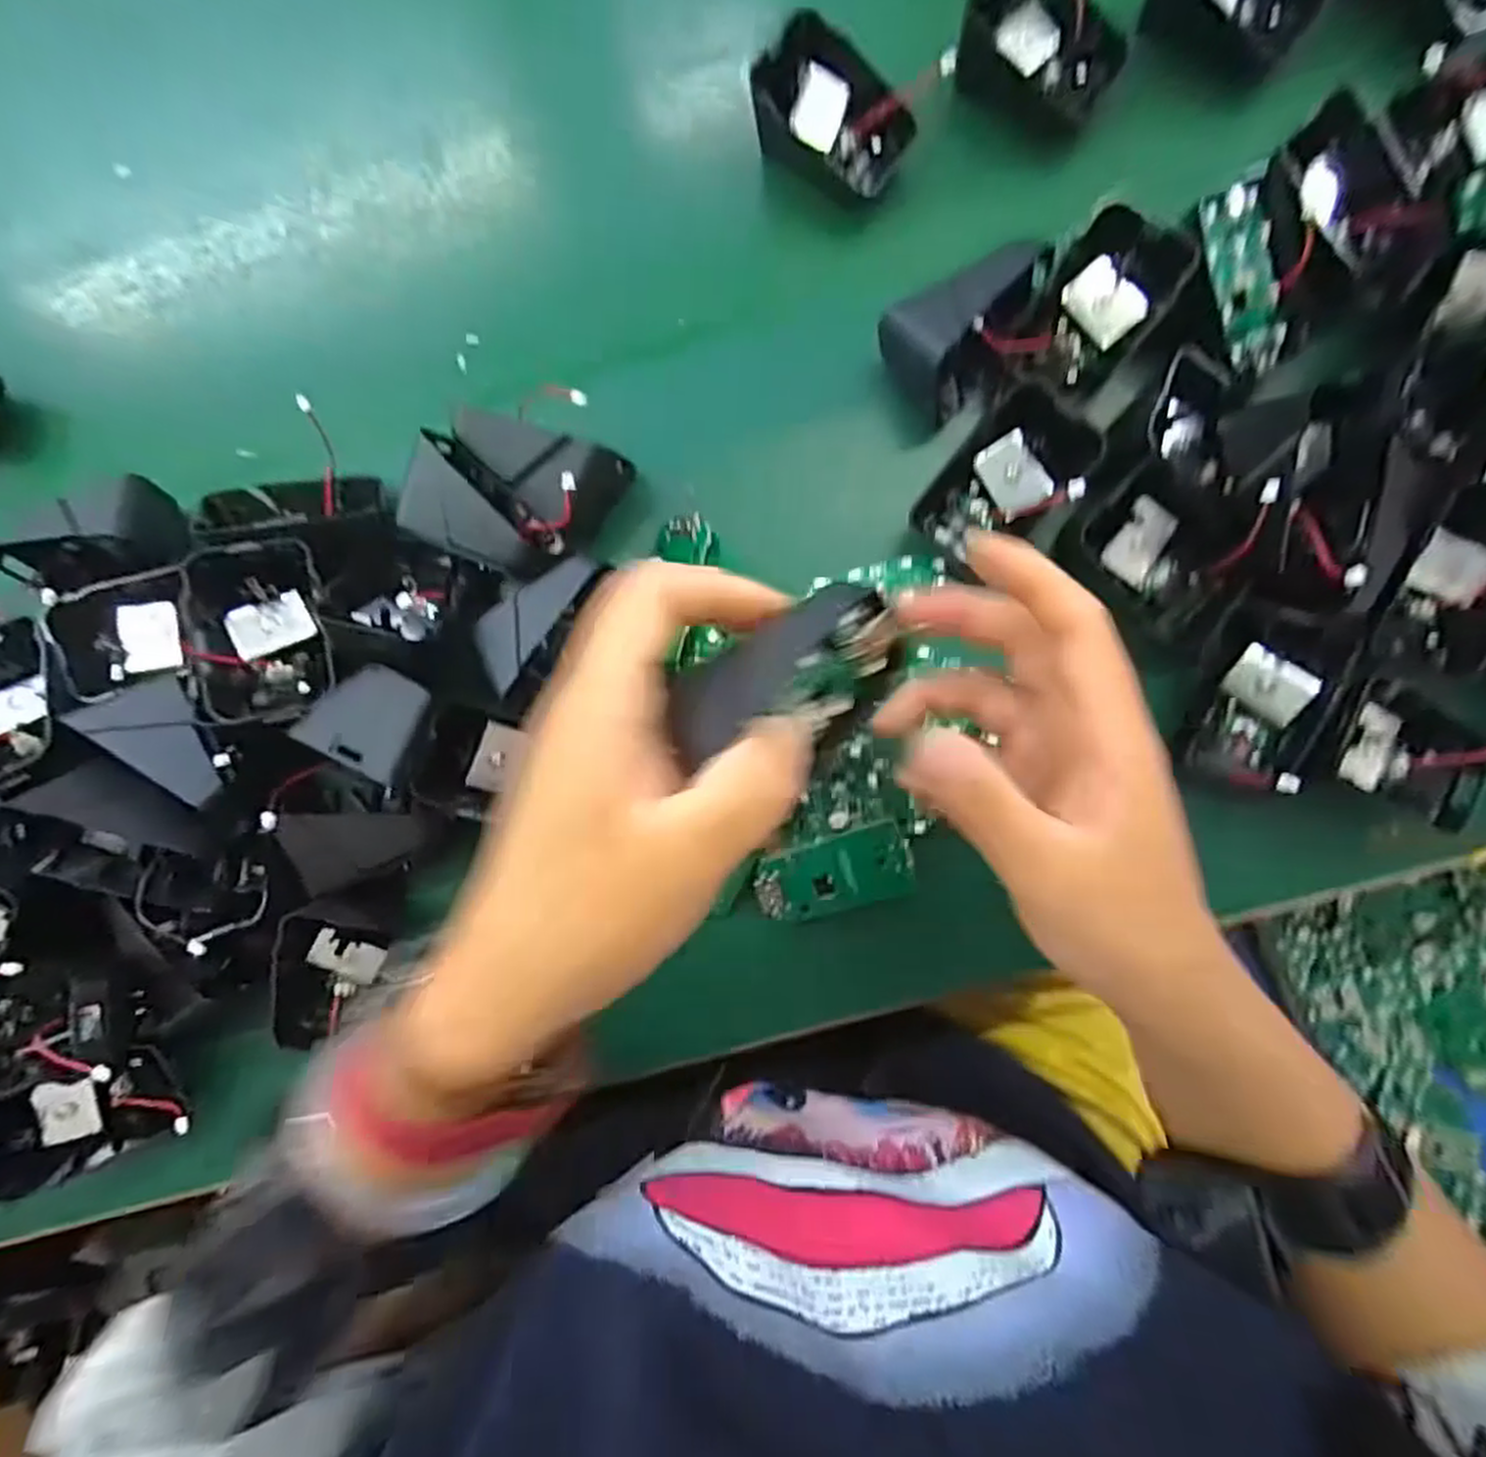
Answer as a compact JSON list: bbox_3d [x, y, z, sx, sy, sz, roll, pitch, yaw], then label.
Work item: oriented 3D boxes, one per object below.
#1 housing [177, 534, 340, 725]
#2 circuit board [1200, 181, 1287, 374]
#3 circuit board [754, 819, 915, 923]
[{"bbox_3d":[-0.182,-0.036,0.295,0.050,0.028,0.068,-13,84,3],"label":"housing"},{"bbox_3d":[0.195,-0.173,0.297,0.032,0.004,0.066,-25,106,-13],"label":"circuit board"},{"bbox_3d":[0.037,0.060,0.311,0.062,0.009,0.029,-17,84,2],"label":"circuit board"}]

